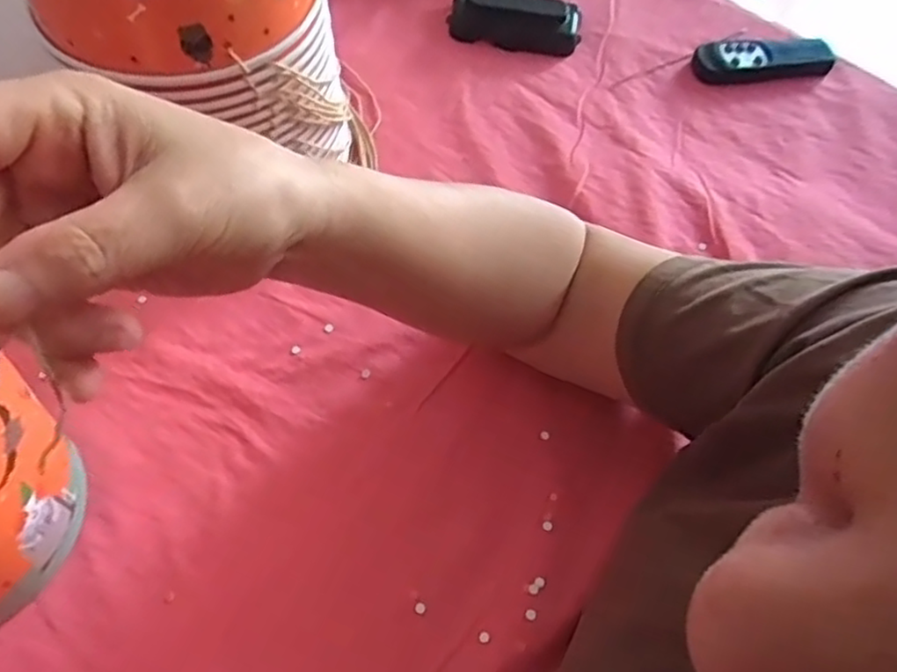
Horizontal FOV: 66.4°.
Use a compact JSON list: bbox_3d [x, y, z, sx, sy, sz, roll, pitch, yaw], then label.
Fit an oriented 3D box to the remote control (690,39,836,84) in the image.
[{"bbox_3d":[0.259,-0.230,0.568,0.115,0.015,0.037,-5,61,-7],"label":"remote control"}]

